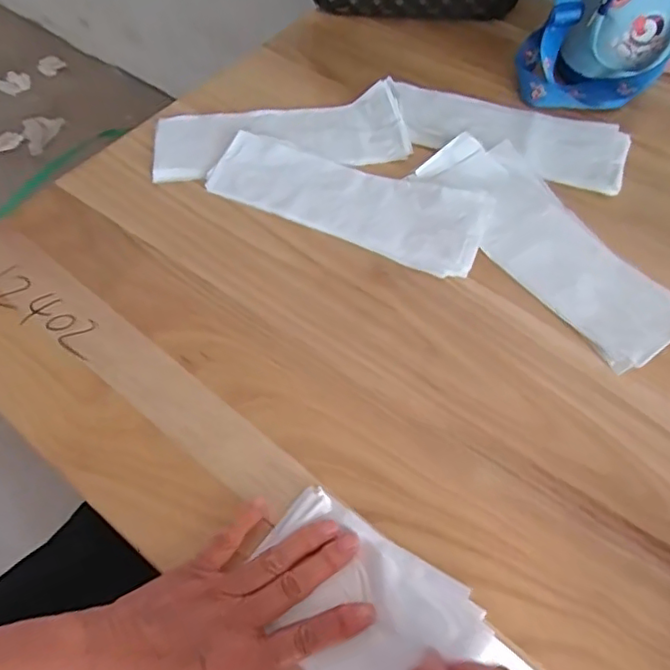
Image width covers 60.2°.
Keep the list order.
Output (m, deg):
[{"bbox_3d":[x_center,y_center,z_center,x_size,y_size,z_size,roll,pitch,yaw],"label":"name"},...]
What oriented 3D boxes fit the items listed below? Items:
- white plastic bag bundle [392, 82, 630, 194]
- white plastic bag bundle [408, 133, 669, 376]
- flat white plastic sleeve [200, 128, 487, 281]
[{"bbox_3d":[0.173,-0.206,0.575,0.229,0.019,0.097,16,61,10],"label":"white plastic bag bundle"},{"bbox_3d":[0.185,-0.085,0.509,0.098,0.010,0.262,-29,63,-16],"label":"white plastic bag bundle"},{"bbox_3d":[0.009,-0.126,0.533,0.255,0.008,0.091,19,61,11],"label":"flat white plastic sleeve"}]

